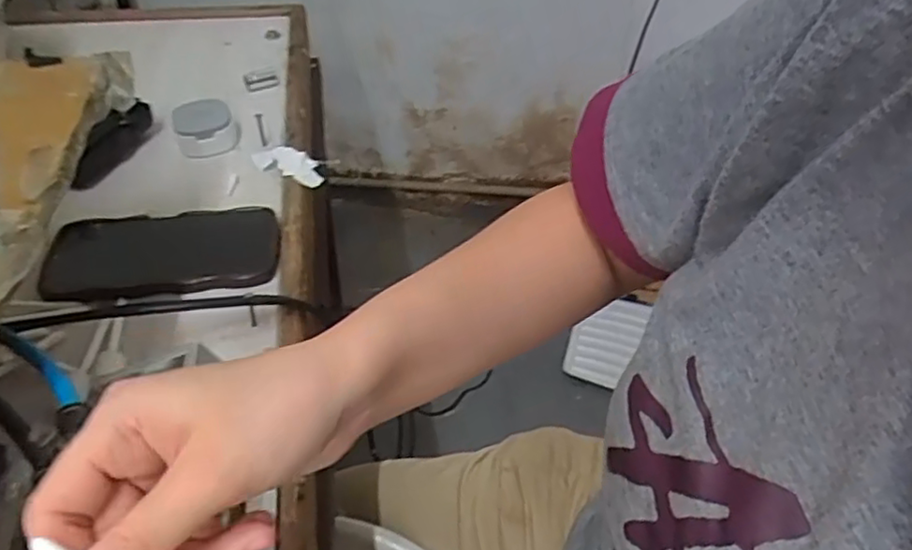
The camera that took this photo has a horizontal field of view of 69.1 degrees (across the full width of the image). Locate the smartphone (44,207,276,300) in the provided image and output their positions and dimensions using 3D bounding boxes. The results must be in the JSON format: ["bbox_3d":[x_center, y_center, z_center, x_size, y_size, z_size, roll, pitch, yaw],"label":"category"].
[{"bbox_3d":[-0.226,-0.018,0.512,0.168,0.009,0.082,-5,47,-8],"label":"smartphone"}]

